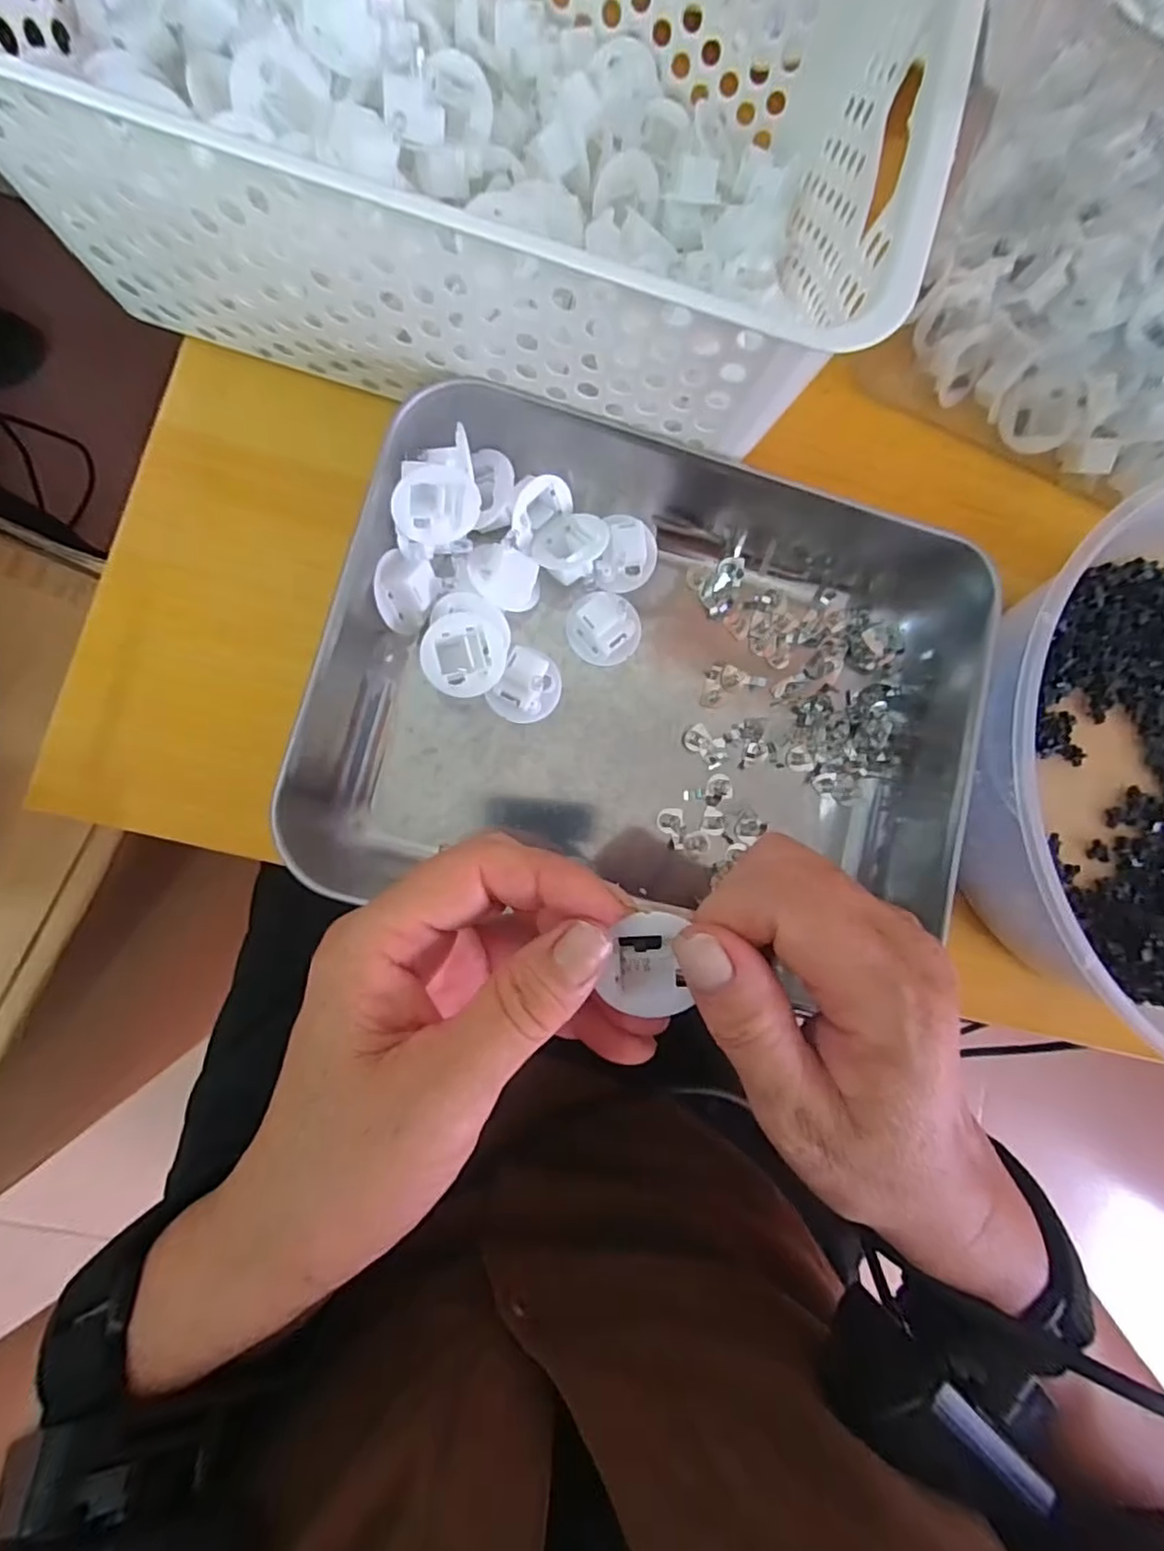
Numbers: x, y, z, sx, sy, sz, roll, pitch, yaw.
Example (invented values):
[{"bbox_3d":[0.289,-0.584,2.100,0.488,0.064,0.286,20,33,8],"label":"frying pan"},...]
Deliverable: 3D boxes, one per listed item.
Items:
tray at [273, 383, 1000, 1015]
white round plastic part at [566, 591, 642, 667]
[{"bbox_3d":[0.035,-0.040,0.258,0.249,0.049,0.214,17,84,-6],"label":"tray"},{"bbox_3d":[0.009,-0.063,0.268,0.031,0.018,0.025,32,82,-4],"label":"white round plastic part"}]

